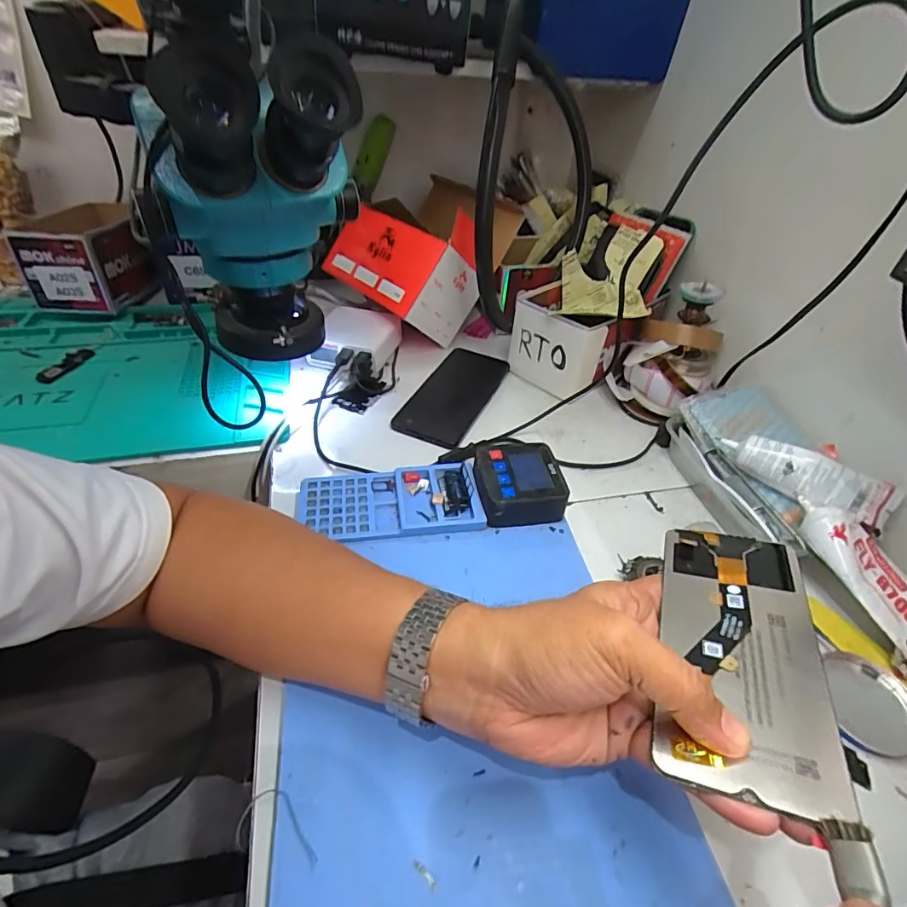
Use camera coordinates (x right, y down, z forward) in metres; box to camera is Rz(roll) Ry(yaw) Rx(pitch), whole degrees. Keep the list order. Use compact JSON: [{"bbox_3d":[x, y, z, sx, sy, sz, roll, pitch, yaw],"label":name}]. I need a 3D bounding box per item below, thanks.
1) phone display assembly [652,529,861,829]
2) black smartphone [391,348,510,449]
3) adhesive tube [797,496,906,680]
[{"bbox_3d":[0.144,0.094,0.249,0.068,0.004,0.154,5,33,22],"label":"phone display assembly"},{"bbox_3d":[0.004,-0.070,0.537,0.076,0.011,0.176,18,43,13],"label":"black smartphone"},{"bbox_3d":[0.305,0.089,0.358,0.056,0.023,0.122,-22,71,-28],"label":"adhesive tube"}]

